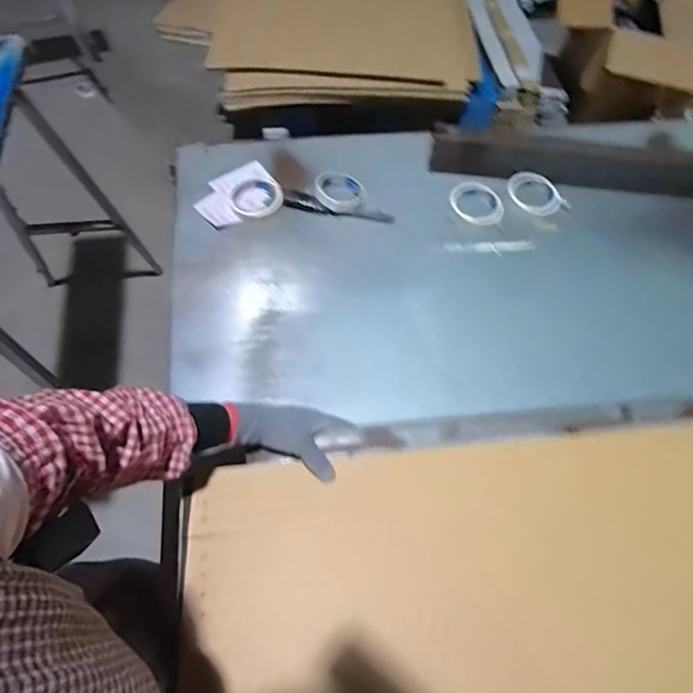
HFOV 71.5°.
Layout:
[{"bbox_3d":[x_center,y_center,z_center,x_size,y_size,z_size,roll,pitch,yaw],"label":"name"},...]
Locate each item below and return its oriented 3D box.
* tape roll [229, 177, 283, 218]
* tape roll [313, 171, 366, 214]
[{"bbox_3d":[-0.162,-0.270,0.871,0.094,0.012,0.089,1,61,-2],"label":"tape roll"},{"bbox_3d":[-0.010,-0.286,0.878,0.088,0.021,0.091,1,61,-2],"label":"tape roll"}]

